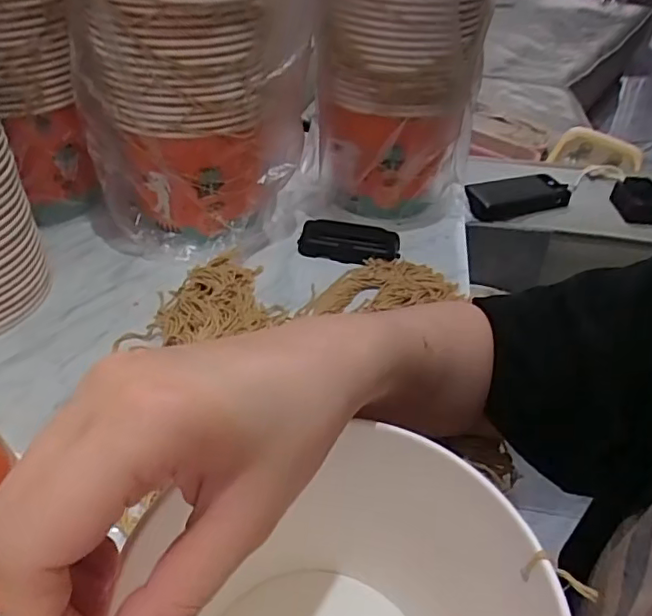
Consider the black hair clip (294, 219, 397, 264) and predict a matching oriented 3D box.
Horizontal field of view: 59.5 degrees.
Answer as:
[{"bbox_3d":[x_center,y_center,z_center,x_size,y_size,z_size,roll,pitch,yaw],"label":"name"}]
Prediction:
[{"bbox_3d":[0.025,-0.071,0.616,0.106,0.025,0.046,9,39,6],"label":"black hair clip"}]

